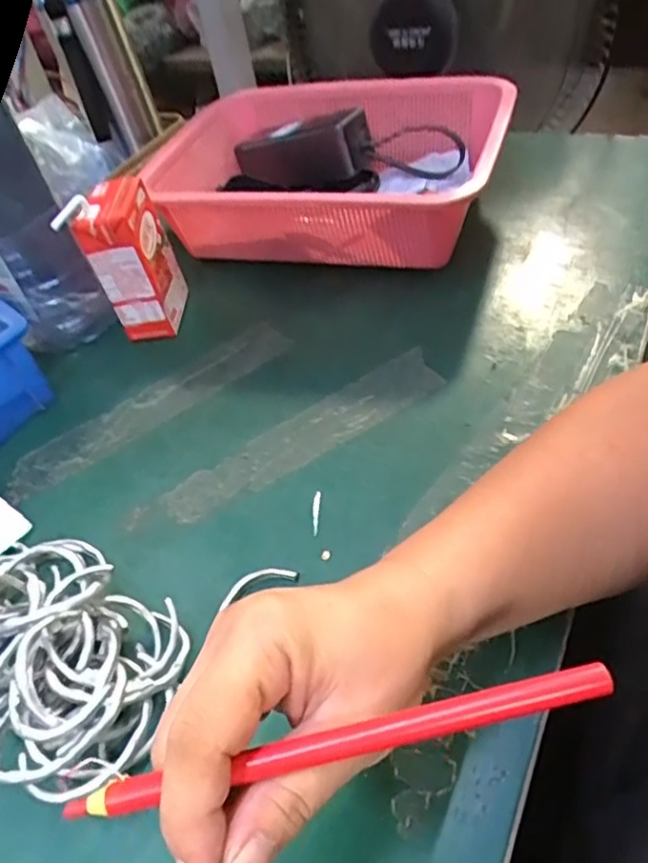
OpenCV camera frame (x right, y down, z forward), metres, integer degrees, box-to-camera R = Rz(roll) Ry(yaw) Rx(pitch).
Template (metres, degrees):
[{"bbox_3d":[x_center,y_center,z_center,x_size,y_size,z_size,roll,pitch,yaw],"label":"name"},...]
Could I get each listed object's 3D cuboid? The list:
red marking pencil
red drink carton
[{"bbox_3d":[0.004,0.093,0.185,0.164,0.005,0.009,-14,49,2],"label":"red marking pencil"},{"bbox_3d":[-0.151,-0.134,0.489,0.046,0.112,0.071,-4,48,8],"label":"red drink carton"}]

